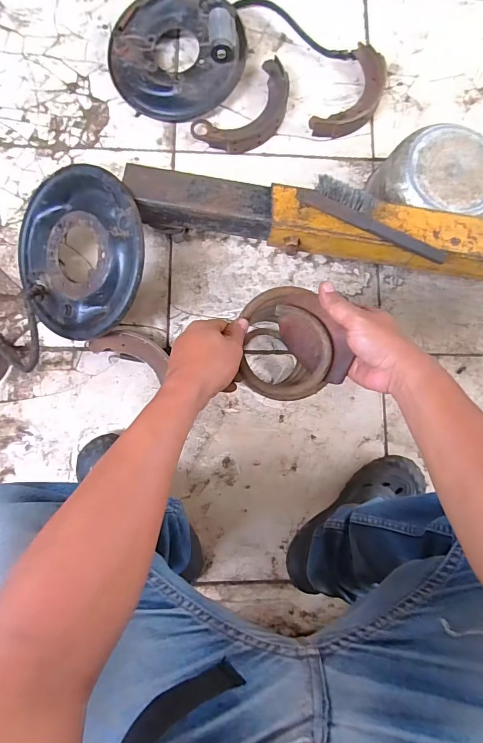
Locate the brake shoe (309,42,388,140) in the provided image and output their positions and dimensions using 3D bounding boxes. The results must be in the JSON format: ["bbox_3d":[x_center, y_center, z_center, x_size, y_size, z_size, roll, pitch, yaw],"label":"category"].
[{"bbox_3d":[0.228,-0.555,0.805,0.099,0.034,0.211,33,84,1],"label":"brake shoe"}]

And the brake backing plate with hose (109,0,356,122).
[{"bbox_3d":[-0.027,-0.667,0.788,0.482,0.083,0.248,-18,85,-4],"label":"brake backing plate with hose"}]

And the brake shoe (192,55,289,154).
[{"bbox_3d":[0.018,-0.513,0.786,0.216,0.034,0.115,-43,87,-6],"label":"brake shoe"}]

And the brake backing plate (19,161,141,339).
[{"bbox_3d":[-0.269,-0.192,0.653,0.267,0.030,0.262,3,98,26],"label":"brake backing plate"}]

